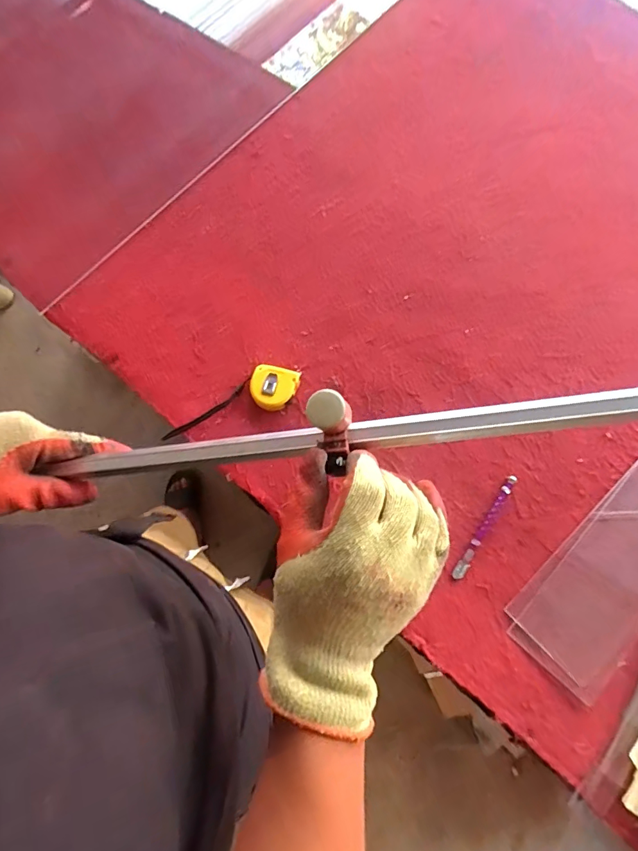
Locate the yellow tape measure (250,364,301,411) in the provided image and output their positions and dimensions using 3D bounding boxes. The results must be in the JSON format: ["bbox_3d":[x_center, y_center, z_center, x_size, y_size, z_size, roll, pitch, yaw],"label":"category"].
[{"bbox_3d":[-0.071,-0.057,0.663,0.073,0.033,0.067,17,78,6],"label":"yellow tape measure"}]

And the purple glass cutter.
[{"bbox_3d":[0.237,0.144,0.614,0.016,0.010,0.167,34,80,9],"label":"purple glass cutter"}]

